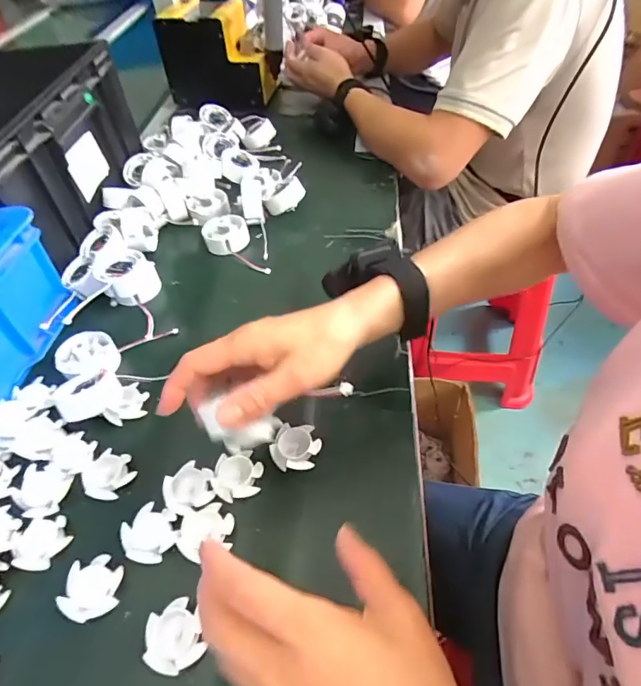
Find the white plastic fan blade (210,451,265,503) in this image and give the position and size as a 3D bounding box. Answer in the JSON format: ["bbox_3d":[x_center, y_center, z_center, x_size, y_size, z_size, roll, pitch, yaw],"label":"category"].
[{"bbox_3d":[-0.066,0.107,0.370,0.040,0.010,0.037,-11,48,-6],"label":"white plastic fan blade"}]

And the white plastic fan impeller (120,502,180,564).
[{"bbox_3d":[-0.127,0.145,0.347,0.038,0.015,0.039,-2,47,2],"label":"white plastic fan impeller"}]

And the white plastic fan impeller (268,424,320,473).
[{"bbox_3d":[-0.020,0.087,0.381,0.038,0.015,0.038,-2,47,2],"label":"white plastic fan impeller"}]

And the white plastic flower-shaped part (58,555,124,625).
[{"bbox_3d":[-0.163,0.175,0.327,0.037,0.012,0.040,-6,47,-1],"label":"white plastic flower-shaped part"}]

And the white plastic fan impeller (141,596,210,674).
[{"bbox_3d":[-0.096,0.194,0.301,0.035,0.015,0.038,-2,47,2],"label":"white plastic fan impeller"}]

